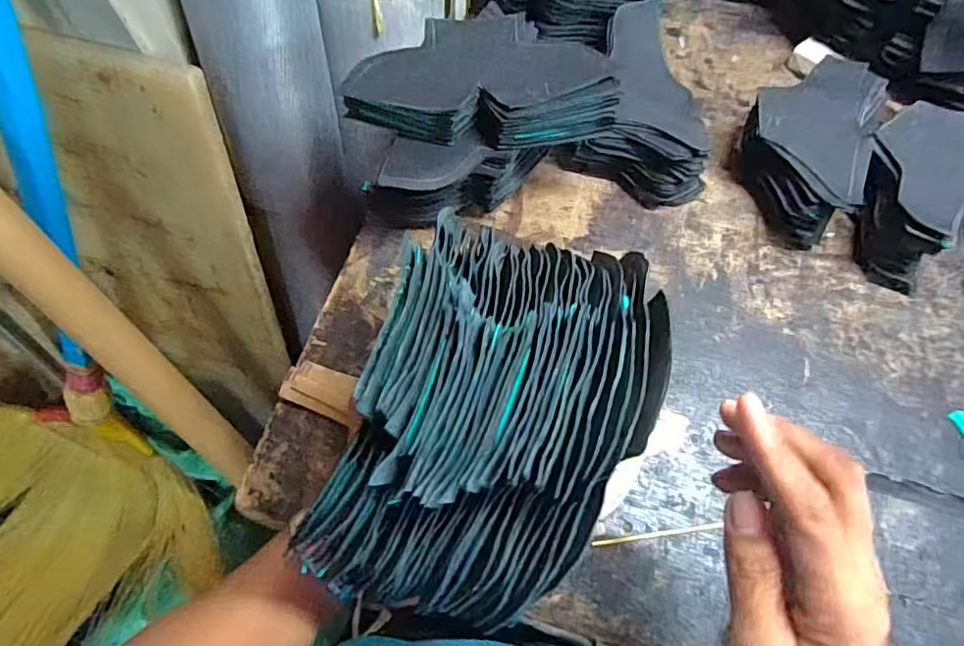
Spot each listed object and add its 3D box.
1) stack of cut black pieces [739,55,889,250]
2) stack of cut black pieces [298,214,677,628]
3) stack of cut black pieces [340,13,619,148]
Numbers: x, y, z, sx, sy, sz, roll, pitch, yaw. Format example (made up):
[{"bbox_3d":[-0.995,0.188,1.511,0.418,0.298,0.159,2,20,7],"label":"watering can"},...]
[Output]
[{"bbox_3d":[0.265,-0.147,0.464,0.092,0.063,0.155,27,68,13],"label":"stack of cut black pieces"},{"bbox_3d":[0.010,0.035,0.254,0.122,0.065,0.176,19,93,0],"label":"stack of cut black pieces"},{"bbox_3d":[-0.005,-0.183,0.418,0.192,0.039,0.107,-6,65,-2],"label":"stack of cut black pieces"}]

